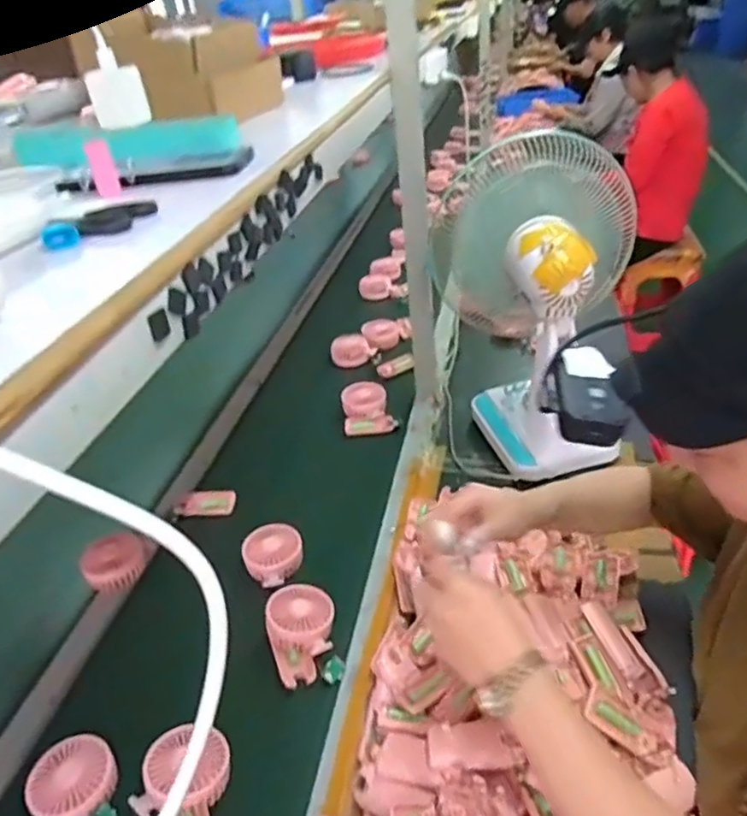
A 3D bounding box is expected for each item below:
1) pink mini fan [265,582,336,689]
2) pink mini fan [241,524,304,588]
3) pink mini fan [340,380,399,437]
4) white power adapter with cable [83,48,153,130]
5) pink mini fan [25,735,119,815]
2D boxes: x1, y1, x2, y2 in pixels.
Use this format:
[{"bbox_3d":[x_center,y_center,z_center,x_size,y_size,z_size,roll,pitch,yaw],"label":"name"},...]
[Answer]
[{"bbox_3d":[-0.097,0.292,0.845,0.085,0.052,0.115,-5,35,4],"label":"pink mini fan"},{"bbox_3d":[-0.150,0.220,0.981,0.087,0.033,0.090,-5,35,4],"label":"pink mini fan"},{"bbox_3d":[-0.013,0.003,1.320,0.098,0.059,0.116,-10,35,-3],"label":"pink mini fan"},{"bbox_3d":[-0.247,-0.306,0.620,0.049,0.063,0.026,-21,37,-18],"label":"white power adapter with cable"},{"bbox_3d":[-0.331,0.418,0.715,0.098,0.037,0.092,20,43,34],"label":"pink mini fan"}]

